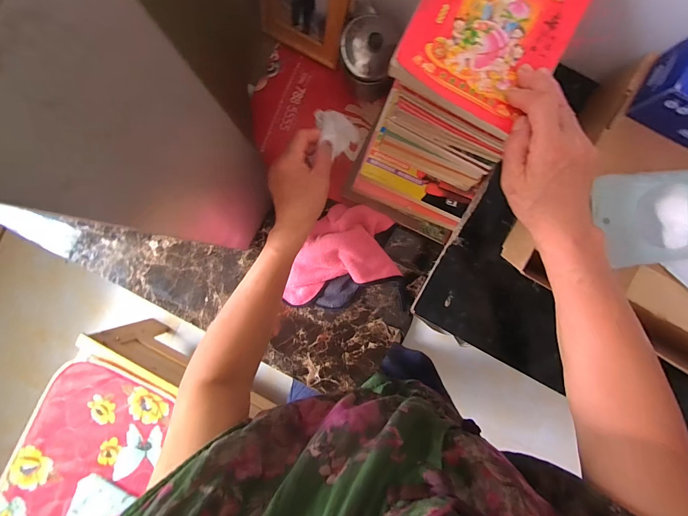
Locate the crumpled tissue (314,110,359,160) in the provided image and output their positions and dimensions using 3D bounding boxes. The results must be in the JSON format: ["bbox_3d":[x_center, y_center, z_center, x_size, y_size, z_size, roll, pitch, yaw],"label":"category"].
[{"bbox_3d":[-0.007,-0.168,0.439,0.055,0.065,0.062,-6,91,1],"label":"crumpled tissue"}]

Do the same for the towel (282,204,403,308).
[{"bbox_3d":[-0.014,0.001,0.538,0.205,0.062,0.145,-27,90,1],"label":"towel"}]

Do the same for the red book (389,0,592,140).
[{"bbox_3d":[0.148,-0.231,0.305,0.140,0.024,0.188,26,91,1],"label":"red book"}]

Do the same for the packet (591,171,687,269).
[{"bbox_3d":[0.363,-0.046,0.347,0.159,0.024,0.098,-7,91,1],"label":"packet"}]

